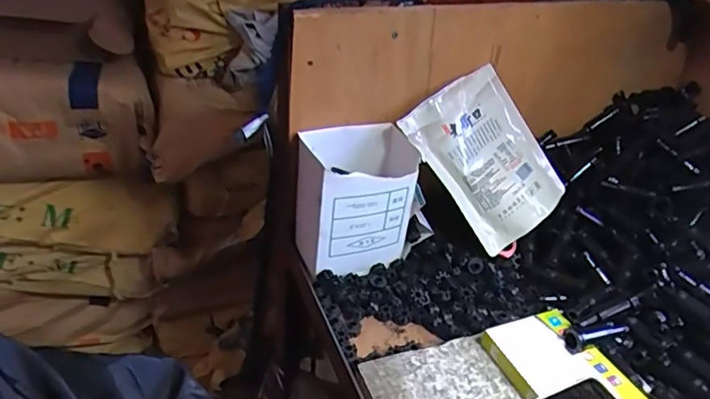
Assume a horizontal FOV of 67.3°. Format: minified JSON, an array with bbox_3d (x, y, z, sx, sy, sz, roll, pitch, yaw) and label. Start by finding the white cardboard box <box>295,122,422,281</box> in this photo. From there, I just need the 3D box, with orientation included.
[{"bbox_3d":[0.008,0.001,0.621,0.136,0.145,0.086,-6,34,-16],"label":"white cardboard box"}]

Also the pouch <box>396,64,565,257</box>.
[{"bbox_3d":[0.160,-0.049,0.636,0.141,0.193,0.022,-37,6,-17],"label":"pouch"}]

